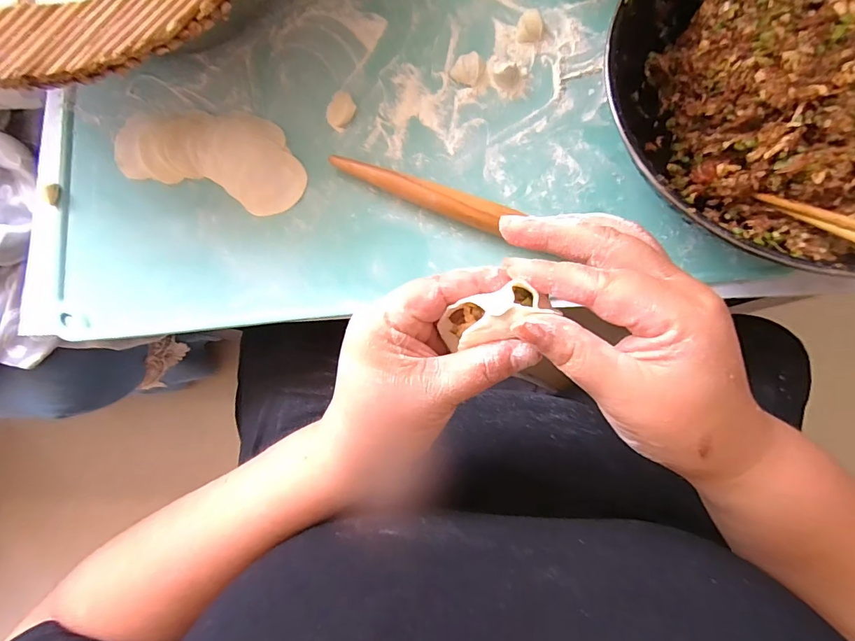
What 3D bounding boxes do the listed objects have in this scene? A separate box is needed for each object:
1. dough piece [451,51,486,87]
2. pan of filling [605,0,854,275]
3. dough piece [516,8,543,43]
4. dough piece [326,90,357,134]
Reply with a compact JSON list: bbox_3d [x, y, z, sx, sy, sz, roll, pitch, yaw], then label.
[{"bbox_3d":[0.039,-0.245,0.418,0.029,0.014,0.027,20,82,6],"label":"dough piece"},{"bbox_3d":[0.295,-0.179,0.351,0.299,0.091,0.301,-1,81,3],"label":"pan of filling"},{"bbox_3d":[0.100,-0.289,0.421,0.023,0.011,0.030,5,81,4],"label":"dough piece"},{"bbox_3d":[-0.085,-0.205,0.421,0.025,0.010,0.033,32,84,8],"label":"dough piece"}]

